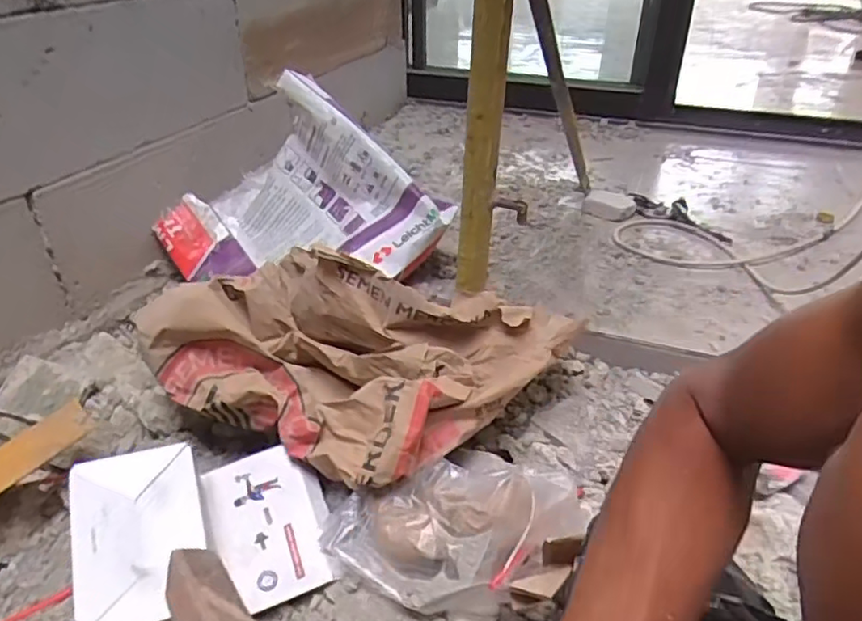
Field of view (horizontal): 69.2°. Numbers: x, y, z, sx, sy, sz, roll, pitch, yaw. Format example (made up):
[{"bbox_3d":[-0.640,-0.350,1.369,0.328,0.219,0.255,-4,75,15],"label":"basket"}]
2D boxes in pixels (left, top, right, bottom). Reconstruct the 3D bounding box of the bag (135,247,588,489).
[{"bbox_3d":[-0.077,0.037,0.720,0.390,0.129,0.300,17,35,25],"label":"bag"}]

